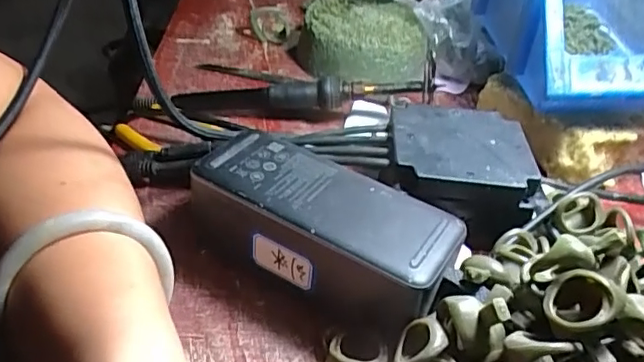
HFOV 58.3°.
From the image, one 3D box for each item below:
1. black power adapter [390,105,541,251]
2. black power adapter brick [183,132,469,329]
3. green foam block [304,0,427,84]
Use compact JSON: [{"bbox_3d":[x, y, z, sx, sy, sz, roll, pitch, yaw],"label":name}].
[{"bbox_3d":[0.079,-0.006,0.338,0.080,0.038,0.084,8,37,1],"label":"black power adapter"},{"bbox_3d":[-0.001,0.028,0.286,0.126,0.051,0.054,24,40,21],"label":"black power adapter brick"},{"bbox_3d":[0.033,-0.119,0.481,0.098,0.042,0.097,-1,38,-10],"label":"green foam block"}]

